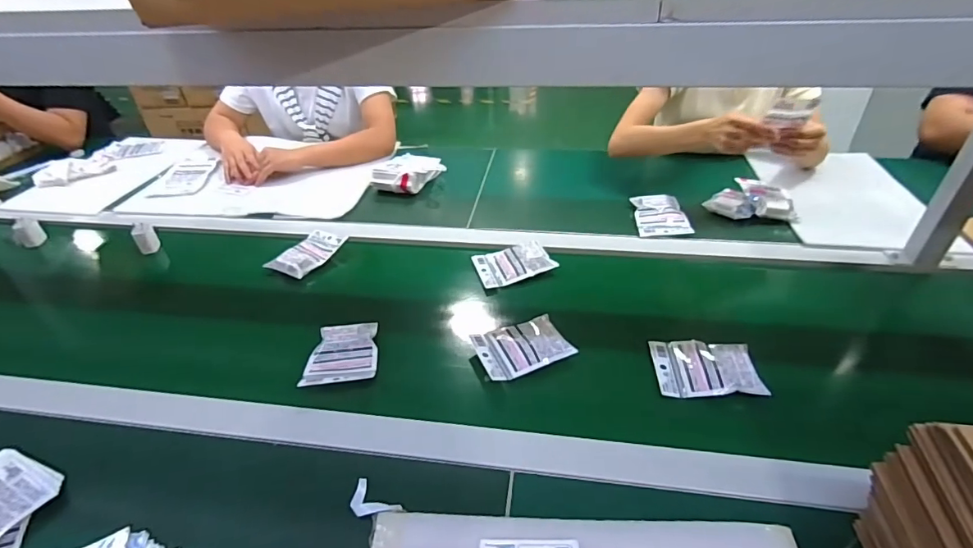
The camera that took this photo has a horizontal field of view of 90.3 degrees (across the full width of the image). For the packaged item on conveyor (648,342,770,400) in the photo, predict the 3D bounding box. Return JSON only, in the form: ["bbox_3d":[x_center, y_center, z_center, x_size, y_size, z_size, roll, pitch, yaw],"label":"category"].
[{"bbox_3d":[0.296,0.125,0.661,0.126,0.013,0.097,-9,37,14],"label":"packaged item on conveyor"}]

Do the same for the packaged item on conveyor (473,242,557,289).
[{"bbox_3d":[0.050,-0.022,0.867,0.133,0.022,0.091,-12,37,-11],"label":"packaged item on conveyor"}]

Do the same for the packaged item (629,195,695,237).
[{"bbox_3d":[0.344,-0.117,0.956,0.097,0.014,0.117,-2,48,5],"label":"packaged item"}]

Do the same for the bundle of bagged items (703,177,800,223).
[{"bbox_3d":[0.538,-0.146,0.978,0.163,0.041,0.127,19,42,27],"label":"bundle of bagged items"}]

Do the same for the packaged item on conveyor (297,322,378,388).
[{"bbox_3d":[-0.209,0.116,0.701,0.098,0.016,0.111,-4,41,-9],"label":"packaged item on conveyor"}]

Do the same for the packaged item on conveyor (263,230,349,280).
[{"bbox_3d":[-0.330,-0.042,0.909,0.092,0.018,0.138,11,39,19],"label":"packaged item on conveyor"}]

